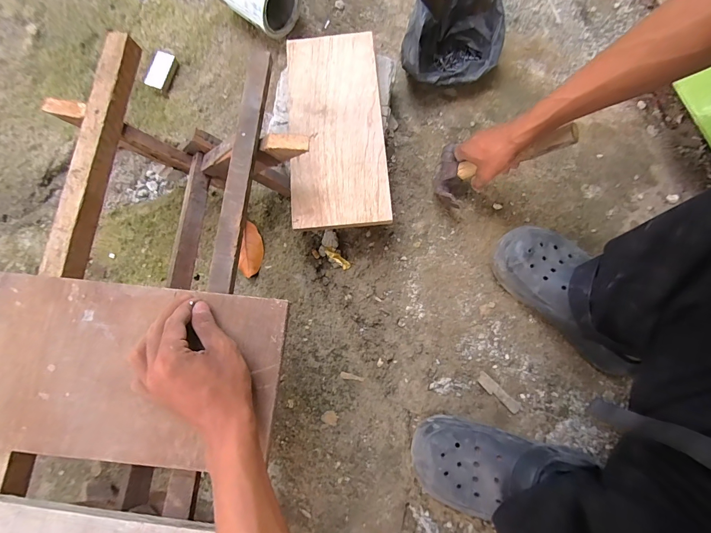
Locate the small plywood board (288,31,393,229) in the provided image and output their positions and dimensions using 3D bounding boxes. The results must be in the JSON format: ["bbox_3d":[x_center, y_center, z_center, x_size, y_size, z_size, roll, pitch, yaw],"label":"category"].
[{"bbox_3d":[-0.032,-0.228,0.545,0.147,0.016,0.344,-5,78,-1],"label":"small plywood board"}]

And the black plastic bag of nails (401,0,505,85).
[{"bbox_3d":[0.174,-0.414,0.611,0.176,0.123,0.161,2,78,1],"label":"black plastic bag of nails"}]

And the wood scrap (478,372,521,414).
[{"bbox_3d":[0.222,0.196,0.527,0.073,0.004,0.018,42,81,9],"label":"wood scrap"}]

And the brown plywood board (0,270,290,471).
[{"bbox_3d":[-0.251,0.103,0.351,0.343,0.008,0.174,5,78,1],"label":"brown plywood board"}]

